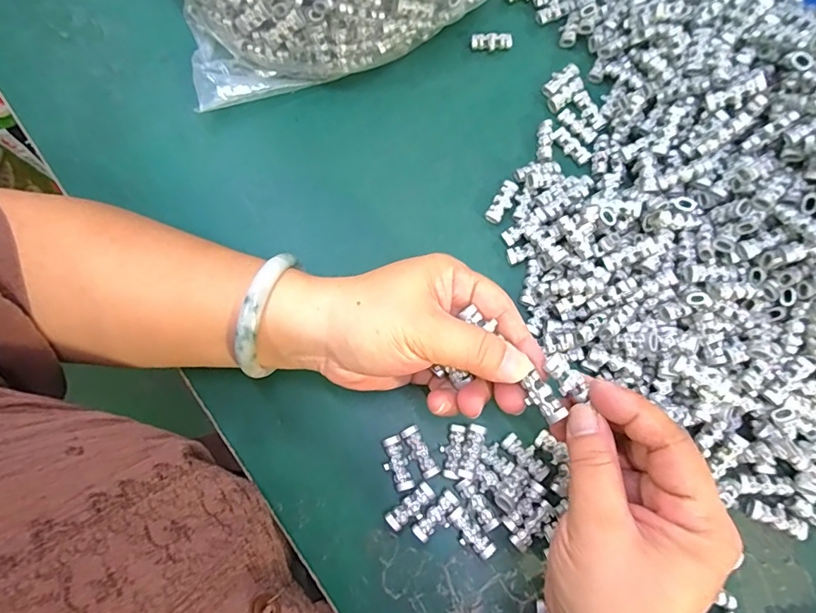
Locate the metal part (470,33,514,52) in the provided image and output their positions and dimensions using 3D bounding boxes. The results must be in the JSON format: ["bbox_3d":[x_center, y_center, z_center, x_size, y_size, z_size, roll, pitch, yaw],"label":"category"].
[{"bbox_3d":[0.062,-0.196,0.359,0.031,0.011,0.009,4,74,1],"label":"metal part"}]

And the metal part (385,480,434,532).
[{"bbox_3d":[0.002,0.113,0.269,0.030,0.008,0.013,-38,78,-10],"label":"metal part"}]

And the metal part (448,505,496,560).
[{"bbox_3d":[0.034,0.125,0.265,0.013,0.006,0.029,-38,78,-10],"label":"metal part"}]

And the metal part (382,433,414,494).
[{"bbox_3d":[-0.007,0.090,0.274,0.012,0.007,0.030,-18,75,-5],"label":"metal part"}]

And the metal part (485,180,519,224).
[{"bbox_3d":[0.063,-0.069,0.322,0.012,0.009,0.031,28,76,7],"label":"metal part"}]

